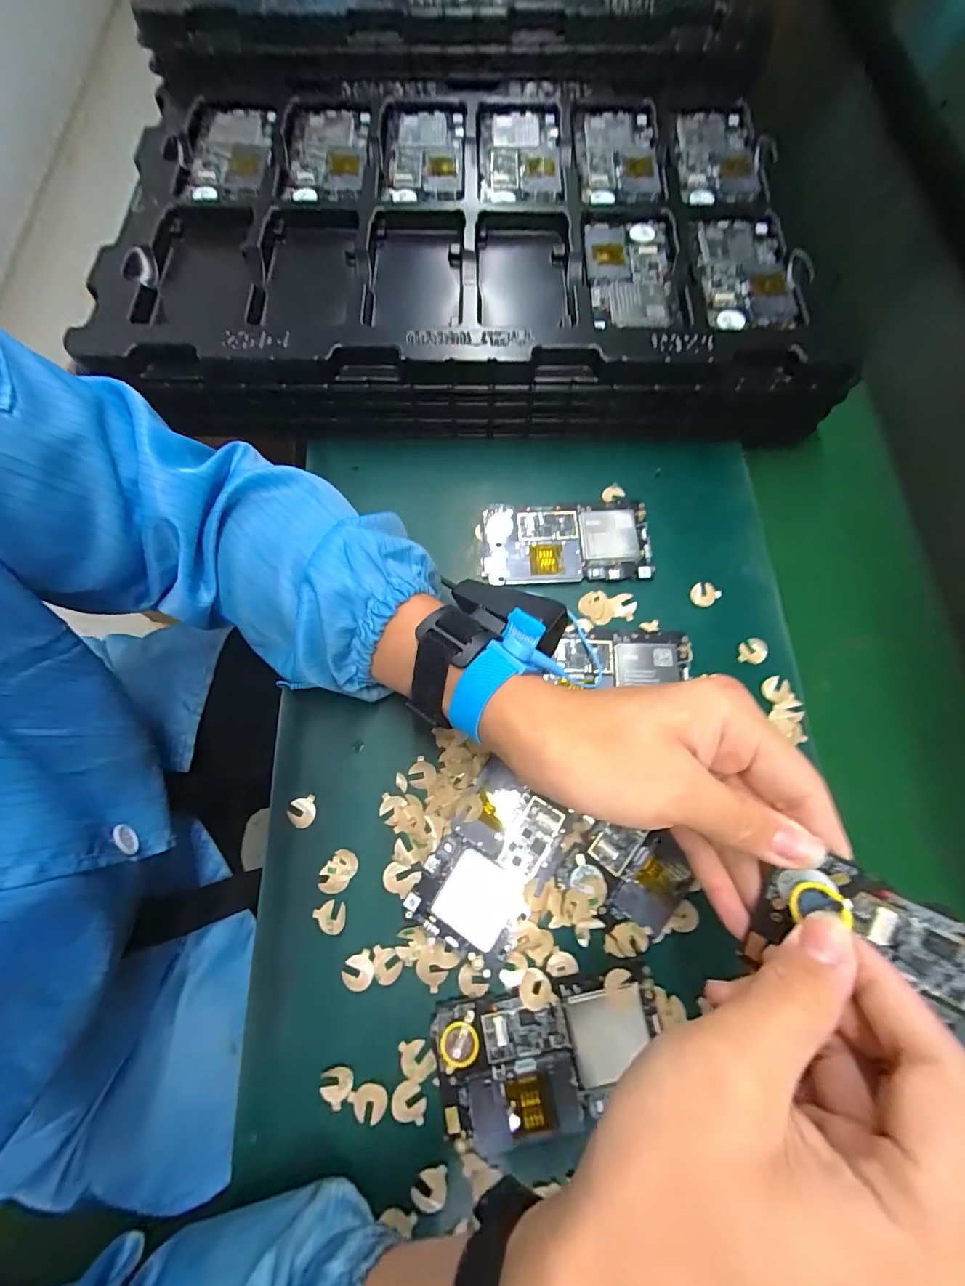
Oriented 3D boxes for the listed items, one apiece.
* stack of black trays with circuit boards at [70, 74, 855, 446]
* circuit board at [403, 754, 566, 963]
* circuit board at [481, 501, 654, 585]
[{"bbox_3d":[-0.007,-0.328,0.389,0.539,0.077,0.343,2,73,-2],"label":"stack of black trays with circuit boards"},{"bbox_3d":[0.005,0.131,0.275,0.061,0.006,0.097,31,74,6],"label":"circuit board"},{"bbox_3d":[0.063,-0.076,0.346,0.124,0.008,0.067,-4,73,-4],"label":"circuit board"}]

